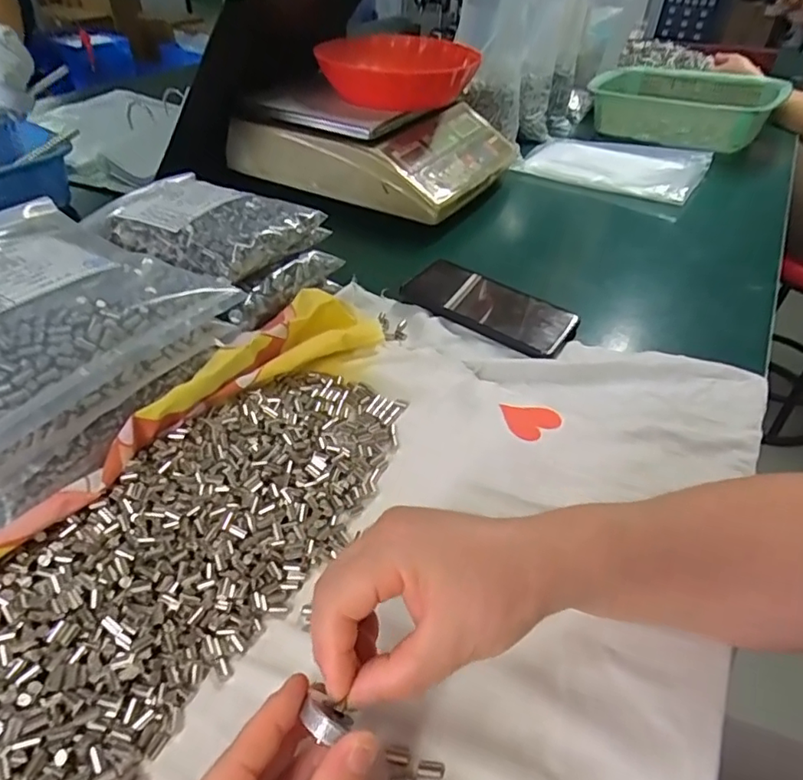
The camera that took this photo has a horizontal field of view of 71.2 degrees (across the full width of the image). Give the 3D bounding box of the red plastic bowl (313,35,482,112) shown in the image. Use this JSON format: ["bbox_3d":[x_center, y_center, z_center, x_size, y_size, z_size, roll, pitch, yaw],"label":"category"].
[{"bbox_3d":[-0.005,-0.413,0.732,0.196,0.062,0.164,2,41,-1],"label":"red plastic bowl"}]

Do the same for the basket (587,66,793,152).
[{"bbox_3d":[0.495,-0.503,0.983,0.282,0.084,0.241,27,46,25],"label":"basket"}]

